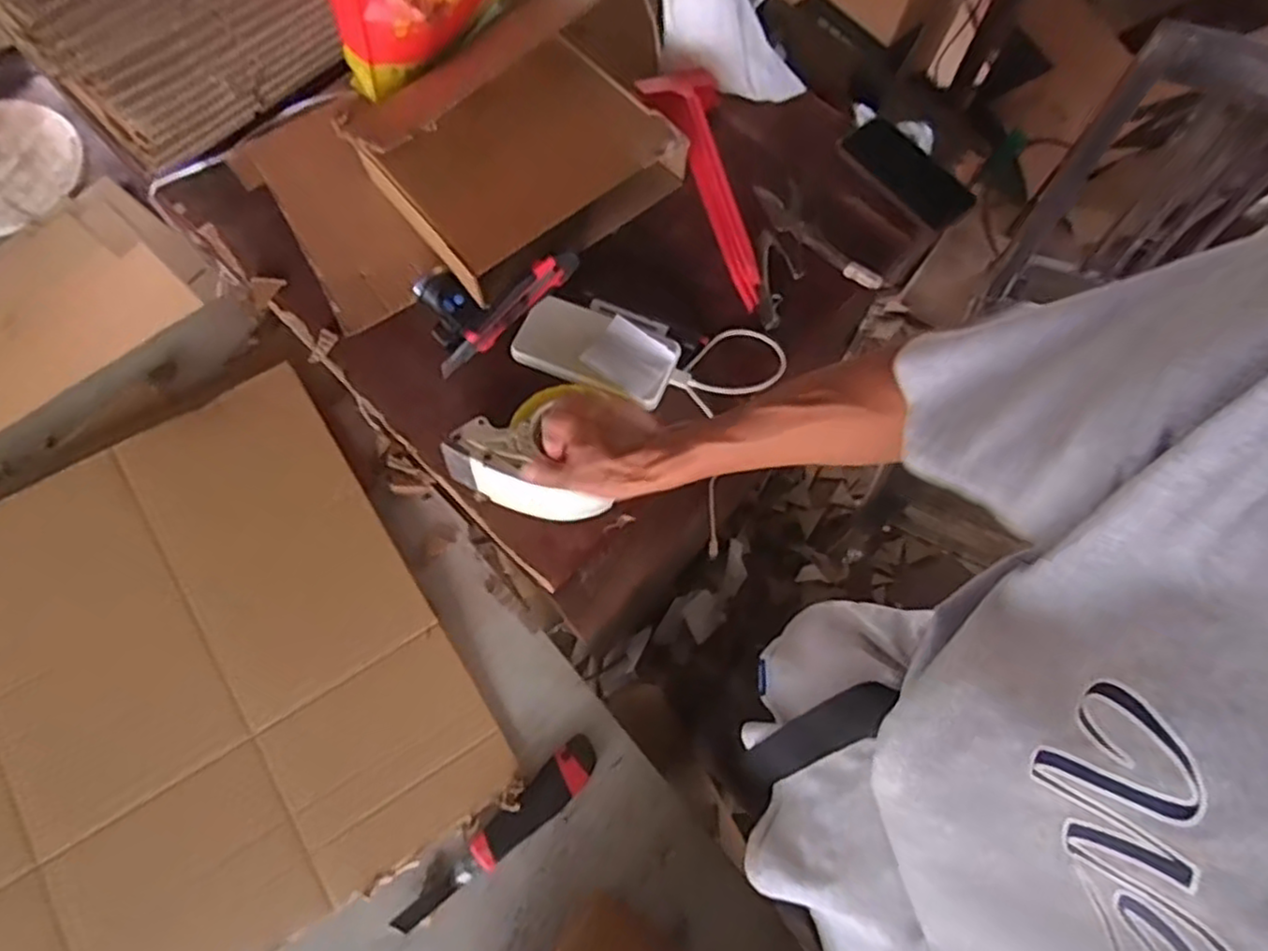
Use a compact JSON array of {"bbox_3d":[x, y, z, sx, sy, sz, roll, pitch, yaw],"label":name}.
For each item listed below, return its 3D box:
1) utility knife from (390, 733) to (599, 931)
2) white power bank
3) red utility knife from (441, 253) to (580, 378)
[{"bbox_3d":[-0.121,0.332,0.662,0.221,0.018,0.038,-43,77,-14],"label":"utility knife"},{"bbox_3d":[-0.039,-0.131,0.746,0.165,0.026,0.075,23,72,7],"label":"white power bank"},{"bbox_3d":[-0.133,-0.170,0.754,0.180,0.025,0.024,-41,75,4],"label":"red utility knife"}]

